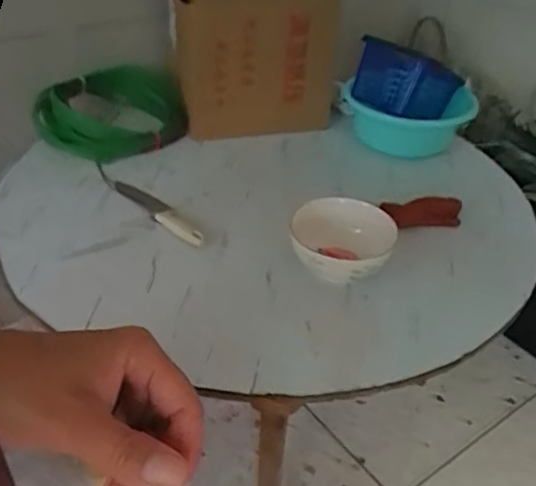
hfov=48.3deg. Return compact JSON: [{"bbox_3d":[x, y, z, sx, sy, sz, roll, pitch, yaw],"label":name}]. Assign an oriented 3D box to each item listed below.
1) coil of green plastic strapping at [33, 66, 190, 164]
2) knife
[{"bbox_3d":[-0.374,-0.302,1.438,0.317,0.127,0.340,3,37,-2],"label":"coil of green plastic strapping"},{"bbox_3d":[-0.222,-0.065,1.185,0.044,0.025,0.285,-25,46,-33],"label":"knife"}]

